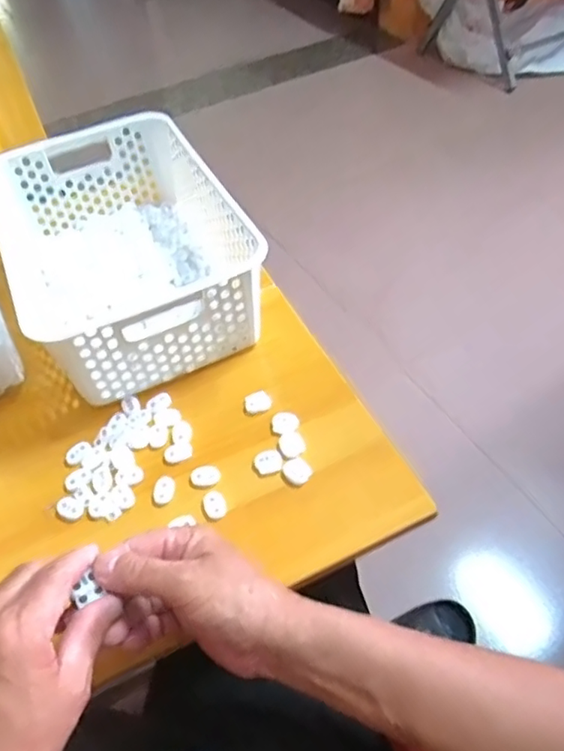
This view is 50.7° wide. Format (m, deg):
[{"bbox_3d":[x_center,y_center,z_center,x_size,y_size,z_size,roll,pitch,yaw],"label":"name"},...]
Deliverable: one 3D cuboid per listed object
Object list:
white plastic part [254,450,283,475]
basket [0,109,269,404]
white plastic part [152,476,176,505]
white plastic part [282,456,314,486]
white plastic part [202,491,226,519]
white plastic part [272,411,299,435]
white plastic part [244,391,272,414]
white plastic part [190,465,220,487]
[{"bbox_3d":[-0.011,0.071,0.494,0.023,0.004,0.023,-3,49,4],"label":"white plastic part"},{"bbox_3d":[-0.164,-0.126,0.603,0.224,0.116,0.299,-23,51,-13],"label":"basket"},{"bbox_3d":[-0.097,0.094,0.487,0.017,0.004,0.025,-4,49,2],"label":"white plastic part"},{"bbox_3d":[0.013,0.078,0.488,0.020,0.005,0.024,-33,54,-21],"label":"white plastic part"},{"bbox_3d":[-0.054,0.102,0.474,0.017,0.004,0.023,-17,50,-8],"label":"white plastic part"},{"bbox_3d":[0.003,0.041,0.517,0.023,0.007,0.020,-12,49,-4],"label":"white plastic part"},{"bbox_3d":[-0.022,0.024,0.536,0.023,0.009,0.018,-12,49,-4],"label":"white plastic part"},{"bbox_3d":[-0.063,0.083,0.490,0.024,0.004,0.017,-5,49,2],"label":"white plastic part"}]

